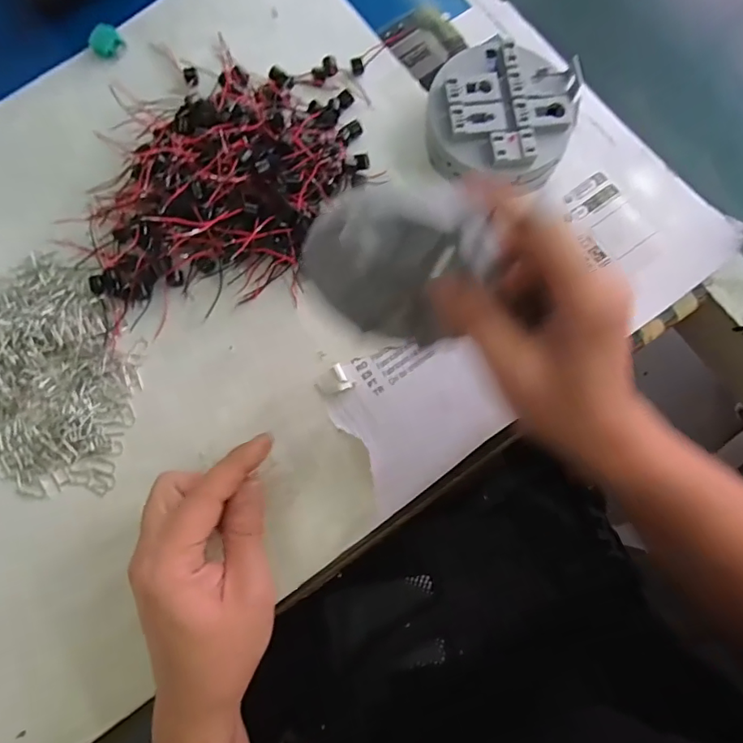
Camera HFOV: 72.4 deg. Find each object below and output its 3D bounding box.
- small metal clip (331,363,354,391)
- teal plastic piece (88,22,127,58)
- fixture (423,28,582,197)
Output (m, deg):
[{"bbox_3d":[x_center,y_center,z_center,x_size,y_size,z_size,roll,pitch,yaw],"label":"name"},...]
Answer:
[{"bbox_3d":[-0.020,0.004,0.355,0.011,0.005,0.019,-22,79,-3],"label":"small metal clip"},{"bbox_3d":[-0.216,-0.268,0.411,0.024,0.009,0.023,-35,80,-6],"label":"teal plastic piece"},{"bbox_3d":[0.093,-0.184,0.372,0.102,0.039,0.102,0,78,1],"label":"fixture"}]

